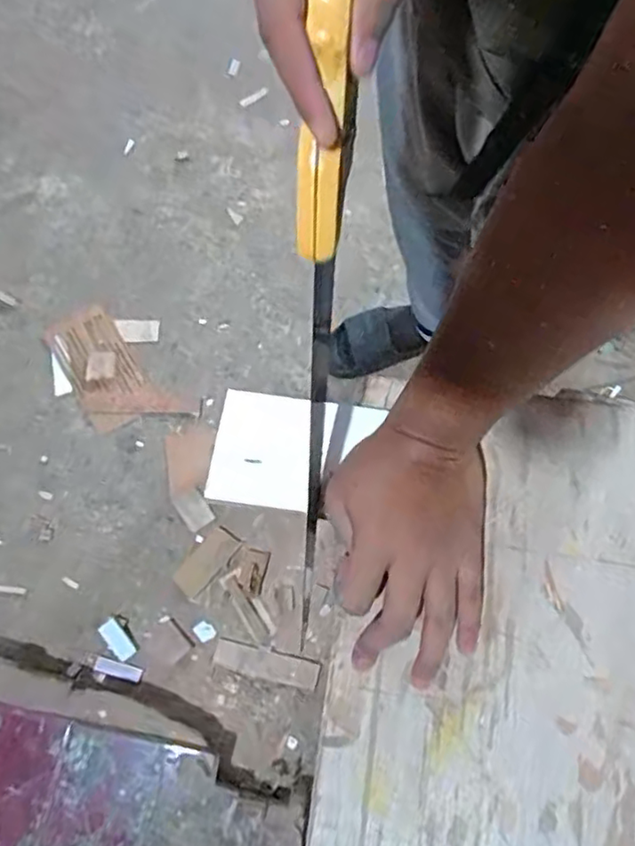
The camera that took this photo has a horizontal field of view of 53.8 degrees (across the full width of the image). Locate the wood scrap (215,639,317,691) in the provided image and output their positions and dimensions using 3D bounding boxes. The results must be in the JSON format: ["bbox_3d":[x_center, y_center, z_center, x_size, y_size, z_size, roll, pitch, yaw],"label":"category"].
[{"bbox_3d":[-0.085,0.401,1.042,0.174,0.009,0.046,12,75,9],"label":"wood scrap"}]

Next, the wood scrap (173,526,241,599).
[{"bbox_3d":[-0.194,0.241,1.094,0.056,0.007,0.124,39,76,10],"label":"wood scrap"}]

